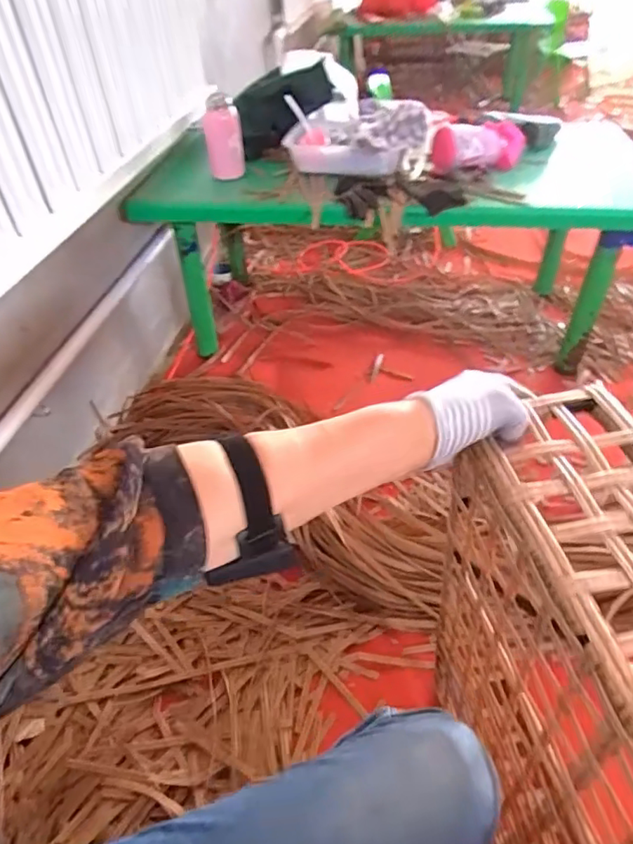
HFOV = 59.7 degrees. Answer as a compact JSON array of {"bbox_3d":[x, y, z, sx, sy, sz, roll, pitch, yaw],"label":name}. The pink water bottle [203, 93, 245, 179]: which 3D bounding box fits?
[{"bbox_3d":[-0.232,-0.700,1.375,0.090,0.184,0.078,-9,43,-6],"label":"pink water bottle"}]

